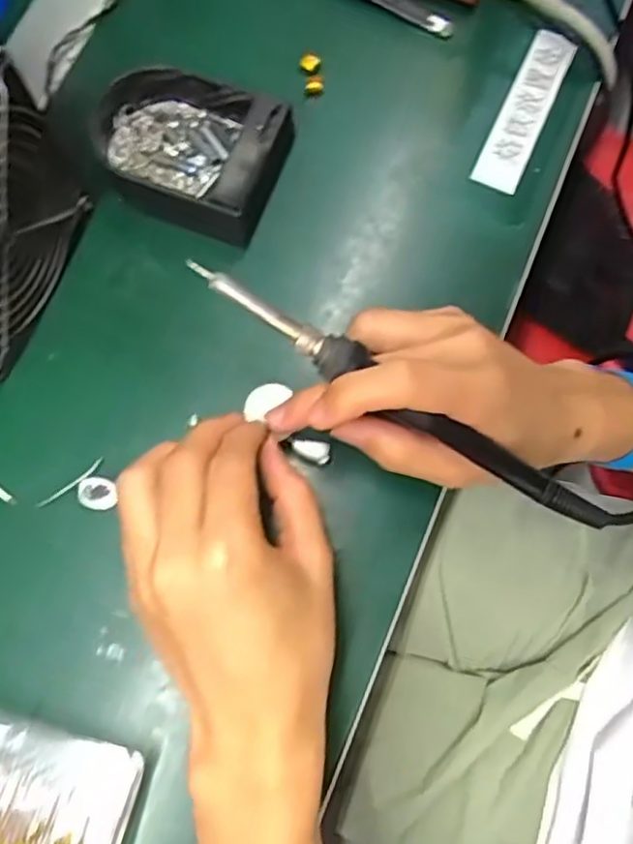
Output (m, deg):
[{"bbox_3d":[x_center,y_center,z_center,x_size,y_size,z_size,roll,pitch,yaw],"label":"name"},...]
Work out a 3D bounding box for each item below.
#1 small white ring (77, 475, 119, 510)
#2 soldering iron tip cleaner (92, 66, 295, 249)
[{"bbox_3d":[-0.110,0.035,0.335,0.019,0.010,0.016,16,76,3],"label":"small white ring"},{"bbox_3d":[-0.072,-0.155,0.369,0.108,0.038,0.091,20,76,4],"label":"soldering iron tip cleaner"}]

